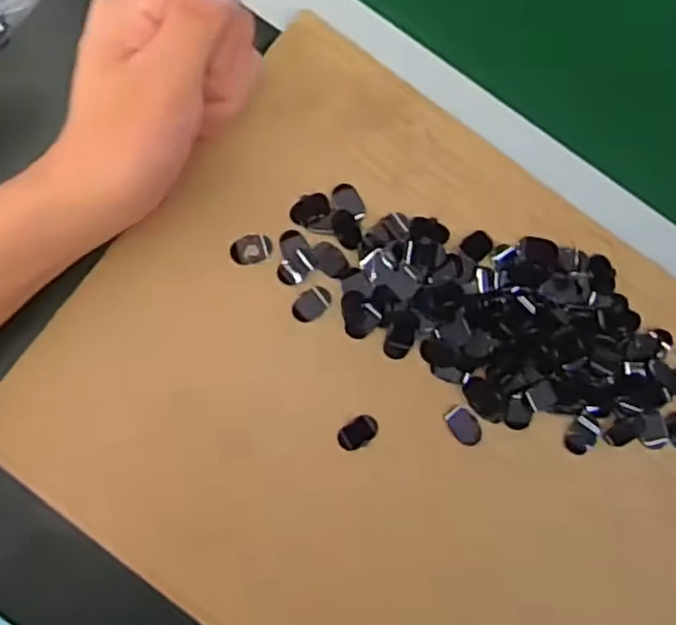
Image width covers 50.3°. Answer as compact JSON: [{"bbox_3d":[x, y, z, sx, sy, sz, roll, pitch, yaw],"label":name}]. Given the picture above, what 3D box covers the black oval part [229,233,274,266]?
[{"bbox_3d":[-0.042,-0.031,0.346,0.020,0.004,0.014,-18,85,-4],"label":"black oval part"}]

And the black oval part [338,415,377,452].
[{"bbox_3d":[0.010,0.057,0.341,0.020,0.004,0.012,-36,86,-6],"label":"black oval part"}]

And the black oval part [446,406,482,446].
[{"bbox_3d":[0.061,0.055,0.345,0.013,0.004,0.019,-29,86,-5],"label":"black oval part"}]

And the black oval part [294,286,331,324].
[{"bbox_3d":[-0.013,-0.004,0.348,0.020,0.004,0.013,-38,87,-6],"label":"black oval part"}]

